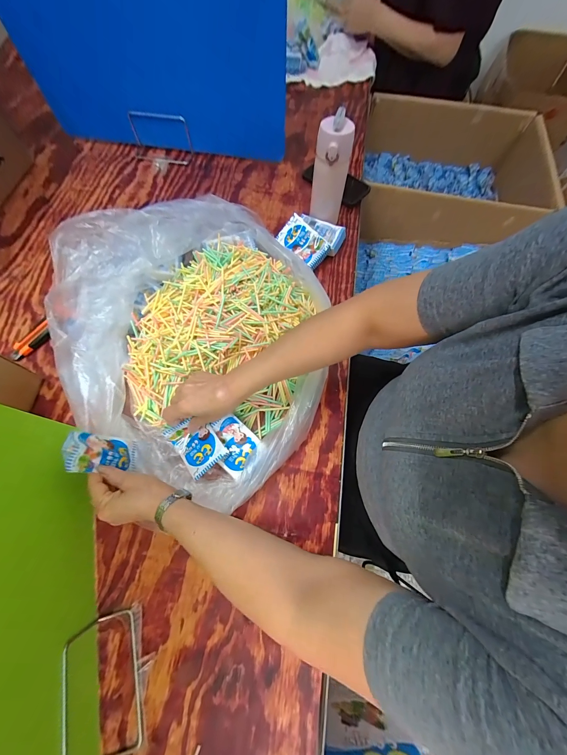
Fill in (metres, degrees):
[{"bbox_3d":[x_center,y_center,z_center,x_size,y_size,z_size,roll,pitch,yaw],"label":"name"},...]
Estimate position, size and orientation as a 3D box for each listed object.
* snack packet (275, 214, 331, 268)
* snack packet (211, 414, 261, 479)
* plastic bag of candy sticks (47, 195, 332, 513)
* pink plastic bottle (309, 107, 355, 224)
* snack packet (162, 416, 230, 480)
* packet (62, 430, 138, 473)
[{"bbox_3d":[0.043,-0.288,0.602,0.110,0.017,0.062,45,104,10],"label":"snack packet"},{"bbox_3d":[-0.083,0.107,0.460,0.082,0.020,0.070,40,74,14],"label":"snack packet"},{"bbox_3d":[-0.167,-0.079,0.488,0.487,0.126,0.522,20,70,8],"label":"plastic bag of candy sticks"},{"bbox_3d":[0.094,-0.405,0.591,0.068,0.211,0.073,10,70,3],"label":"pink plastic bottle"},{"bbox_3d":[-0.140,0.106,0.458,0.063,0.018,0.093,-39,74,-14],"label":"snack packet"},{"bbox_3d":[-0.264,0.113,0.420,0.025,0.096,0.056,-27,59,18],"label":"packet"}]

